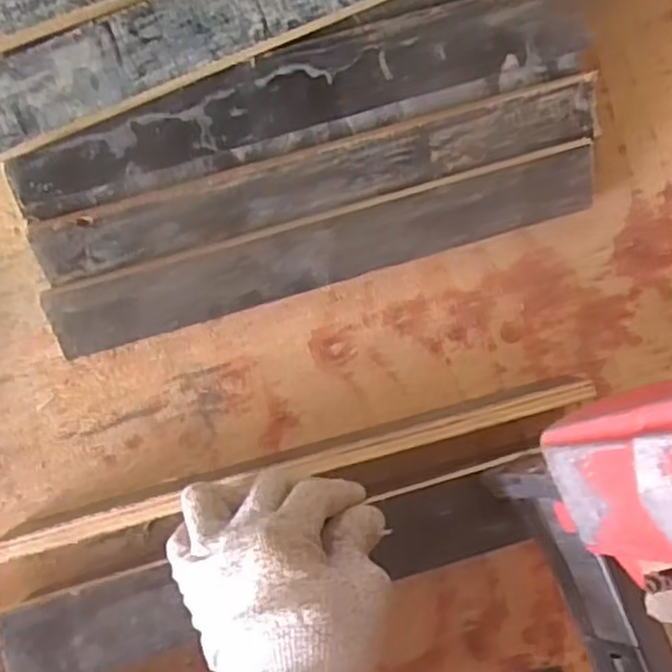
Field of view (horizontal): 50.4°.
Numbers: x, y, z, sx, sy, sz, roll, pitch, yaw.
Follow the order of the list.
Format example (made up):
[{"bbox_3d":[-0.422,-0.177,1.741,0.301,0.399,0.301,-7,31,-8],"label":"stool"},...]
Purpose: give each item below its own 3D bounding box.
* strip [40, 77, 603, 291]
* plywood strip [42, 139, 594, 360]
[{"bbox_3d":[-0.009,-0.097,0.453,0.360,0.014,0.045,-16,122,-4],"label":"strip"},{"bbox_3d":[-0.005,-0.057,0.468,0.356,0.016,0.047,-16,108,-4],"label":"plywood strip"}]

